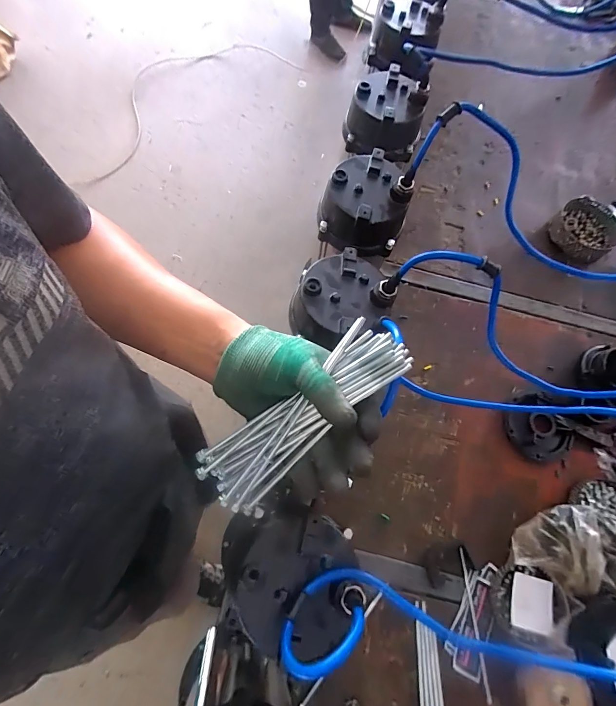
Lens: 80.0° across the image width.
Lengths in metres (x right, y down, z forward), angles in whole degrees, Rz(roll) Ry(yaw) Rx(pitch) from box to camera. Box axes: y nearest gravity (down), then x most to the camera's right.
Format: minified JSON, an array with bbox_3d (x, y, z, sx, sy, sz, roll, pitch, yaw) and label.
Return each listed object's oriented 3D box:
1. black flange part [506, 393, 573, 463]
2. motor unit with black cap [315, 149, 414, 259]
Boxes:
[{"bbox_3d":[0.400,0.128,0.637,0.099,0.023,0.111,-19,72,-12],"label":"black flange part"},{"bbox_3d":[0.079,-0.204,0.502,0.112,0.074,0.113,16,68,1],"label":"motor unit with black cap"}]

